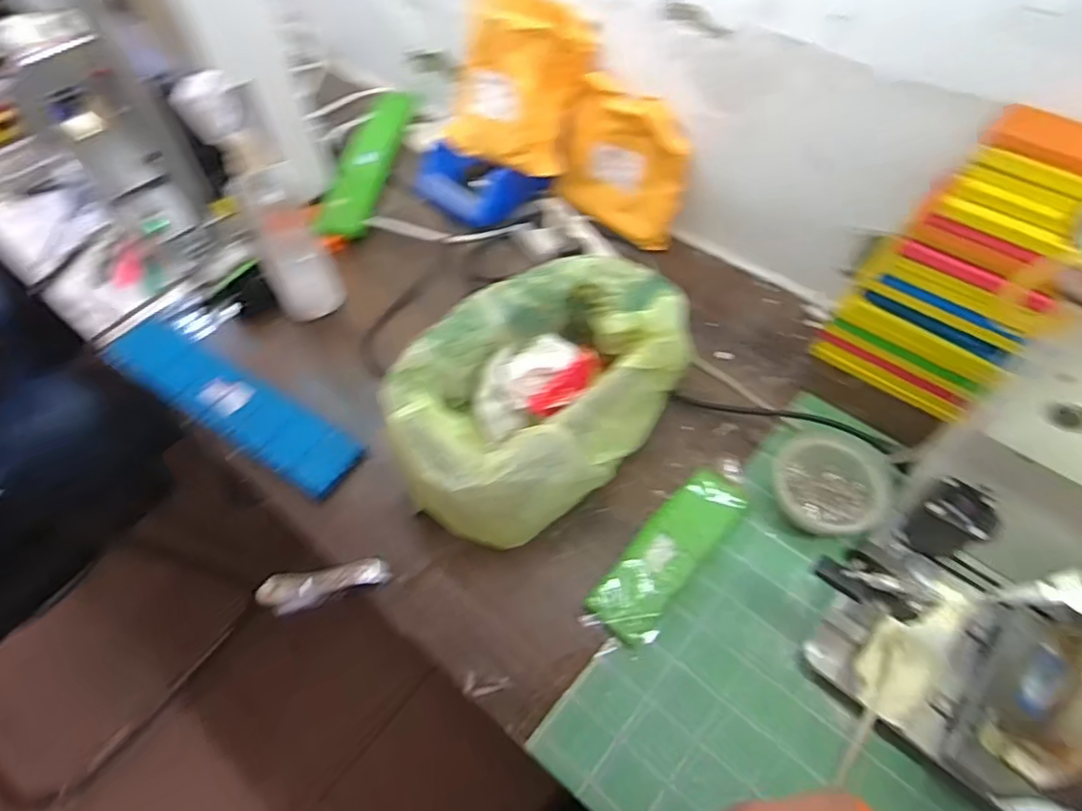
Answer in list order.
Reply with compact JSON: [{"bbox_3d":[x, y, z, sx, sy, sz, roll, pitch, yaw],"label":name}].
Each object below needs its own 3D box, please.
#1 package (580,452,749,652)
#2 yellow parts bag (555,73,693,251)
[{"bbox_3d":[0.123,0.128,0.564,0.062,0.019,0.215,34,64,22],"label":"package"},{"bbox_3d":[0.101,-0.304,0.768,0.064,0.151,0.169,-40,63,-22],"label":"yellow parts bag"}]

